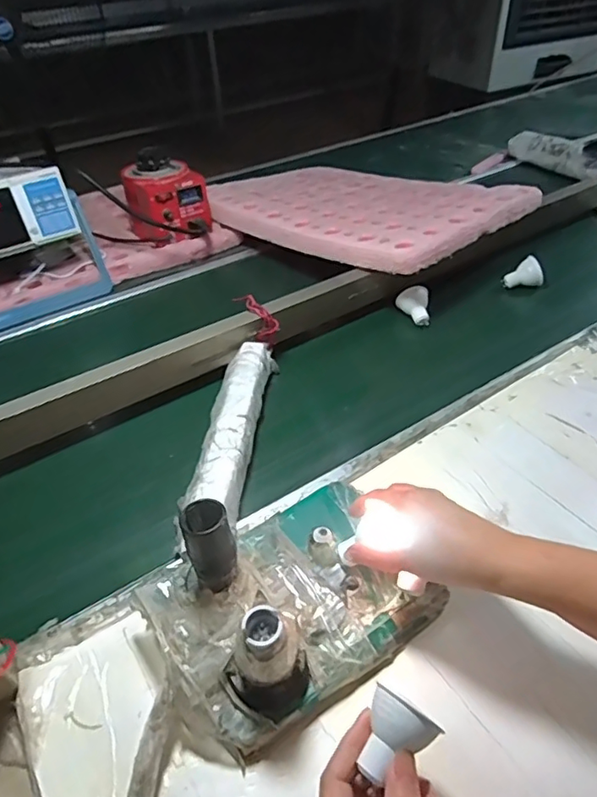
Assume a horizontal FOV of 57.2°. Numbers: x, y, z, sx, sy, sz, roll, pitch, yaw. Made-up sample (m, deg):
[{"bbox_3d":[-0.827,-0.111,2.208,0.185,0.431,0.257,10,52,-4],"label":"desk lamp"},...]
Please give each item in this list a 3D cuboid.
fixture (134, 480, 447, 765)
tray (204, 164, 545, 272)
[{"bbox_3d":[-0.005,0.146,0.442,0.231,0.093,0.163,-29,46,-27],"label":"fixture"},{"bbox_3d":[0.102,-0.346,0.968,0.350,0.035,0.505,-32,43,-30],"label":"tray"}]

